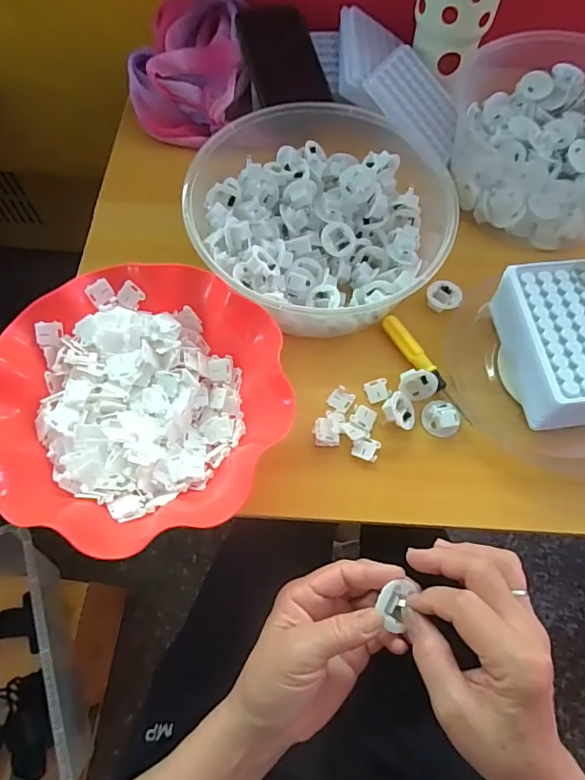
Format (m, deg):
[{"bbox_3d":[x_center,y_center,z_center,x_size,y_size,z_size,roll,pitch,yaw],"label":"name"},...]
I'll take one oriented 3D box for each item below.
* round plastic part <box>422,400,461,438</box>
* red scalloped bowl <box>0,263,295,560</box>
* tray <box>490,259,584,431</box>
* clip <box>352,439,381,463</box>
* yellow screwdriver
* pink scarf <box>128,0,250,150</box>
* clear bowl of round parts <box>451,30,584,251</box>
[{"bbox_3d":[0.126,0.023,0.407,0.028,0.013,0.032,-9,67,-5],"label":"round plastic part"},{"bbox_3d":[-0.120,0.008,0.381,0.217,0.059,0.216,0,66,-1],"label":"red scalloped bowl"},{"bbox_3d":[0.235,-0.036,0.412,0.097,0.063,0.134,-8,67,-5],"label":"tray"},{"bbox_3d":[0.061,0.049,0.399,0.022,0.005,0.018,16,67,6],"label":"clip"},{"bbox_3d":[0.117,-0.020,0.428,0.015,0.016,0.117,-29,70,-13],"label":"yellow screwdriver"},{"bbox_3d":[-0.111,-0.376,0.551,0.120,0.064,0.186,5,66,1],"label":"pink scarf"},{"bbox_3d":[0.279,-0.264,0.502,0.212,0.104,0.226,6,66,2],"label":"clear bowl of round parts"}]

